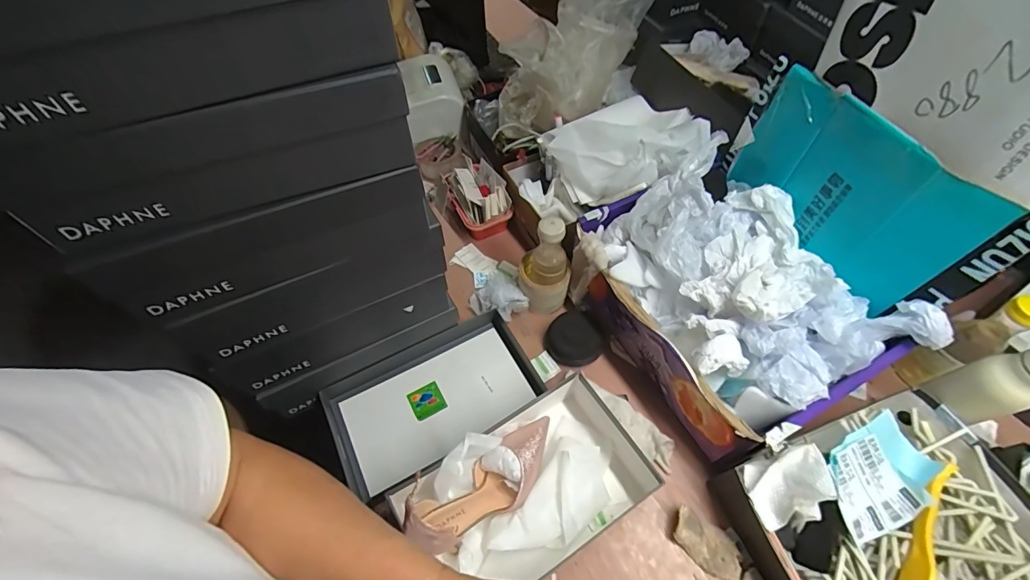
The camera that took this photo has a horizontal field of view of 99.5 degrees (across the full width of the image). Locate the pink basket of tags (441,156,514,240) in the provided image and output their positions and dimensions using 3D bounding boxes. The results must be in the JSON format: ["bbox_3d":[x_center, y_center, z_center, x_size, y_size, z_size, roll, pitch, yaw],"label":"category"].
[{"bbox_3d":[-0.075,-0.176,0.856,0.100,0.088,0.146,-27,60,-16],"label":"pink basket of tags"}]

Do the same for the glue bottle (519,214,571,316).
[{"bbox_3d":[0.048,-0.037,0.704,0.081,0.176,0.073,4,57,4],"label":"glue bottle"}]

